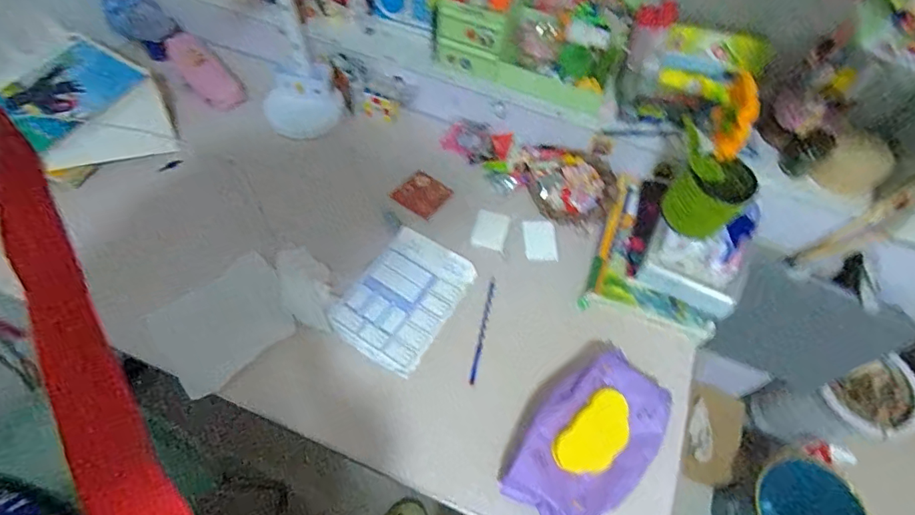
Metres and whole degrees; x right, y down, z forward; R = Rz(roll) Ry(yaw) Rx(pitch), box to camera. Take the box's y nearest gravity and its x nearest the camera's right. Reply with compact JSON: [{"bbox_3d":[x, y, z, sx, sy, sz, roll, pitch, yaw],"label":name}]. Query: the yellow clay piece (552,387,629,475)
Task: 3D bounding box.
[{"bbox_3d":[0.164,0.210,0.581,0.062,0.007,0.107,43,79,14],"label":"yellow clay piece"}]

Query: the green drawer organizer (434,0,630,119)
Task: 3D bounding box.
[{"bbox_3d":[0.121,-0.361,0.790,0.285,0.130,0.165,15,59,5],"label":"green drawer organizer"}]

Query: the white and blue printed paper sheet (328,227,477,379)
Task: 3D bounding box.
[{"bbox_3d":[-0.078,0.059,0.727,0.140,0.011,0.200,32,66,7],"label":"white and blue printed paper sheet"}]

